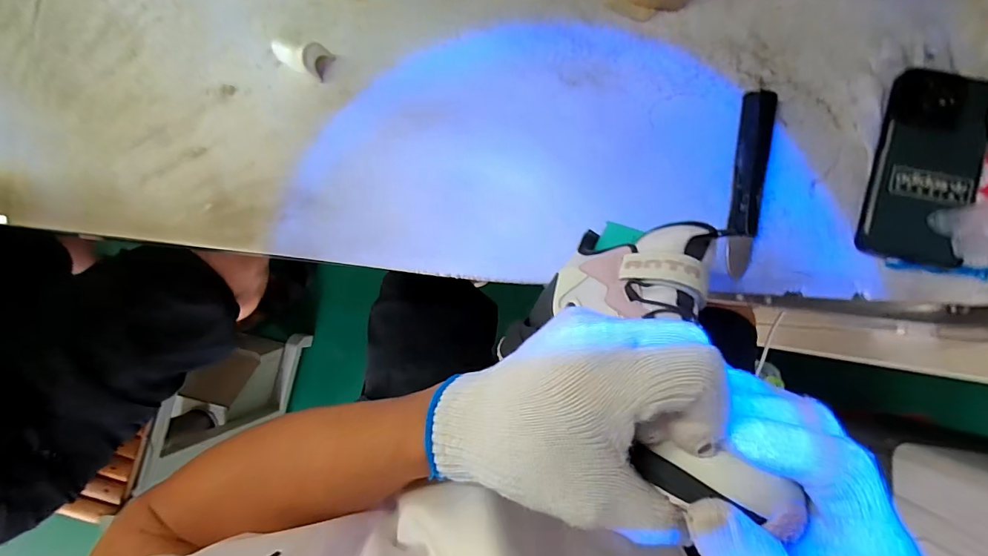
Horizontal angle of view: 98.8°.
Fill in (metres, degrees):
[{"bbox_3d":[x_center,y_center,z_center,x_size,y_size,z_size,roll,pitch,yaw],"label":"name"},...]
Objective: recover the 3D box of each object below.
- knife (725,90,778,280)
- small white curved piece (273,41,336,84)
[{"bbox_3d":[0.228,-0.085,0.382,0.025,0.014,0.165,10,88,3],"label":"knife"},{"bbox_3d":[-0.188,-0.217,0.404,0.059,0.023,0.029,24,89,4],"label":"small white curved piece"}]

